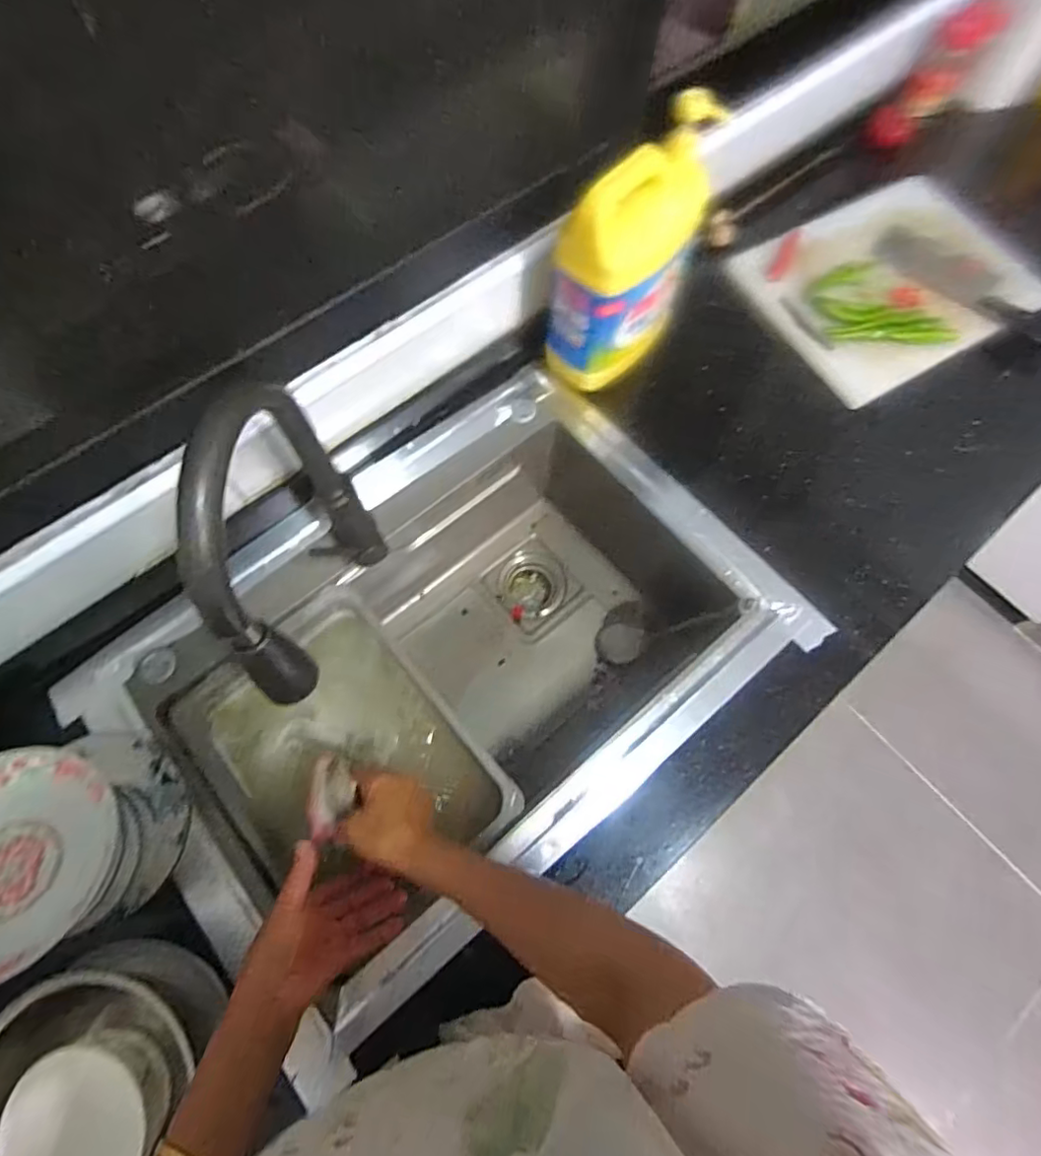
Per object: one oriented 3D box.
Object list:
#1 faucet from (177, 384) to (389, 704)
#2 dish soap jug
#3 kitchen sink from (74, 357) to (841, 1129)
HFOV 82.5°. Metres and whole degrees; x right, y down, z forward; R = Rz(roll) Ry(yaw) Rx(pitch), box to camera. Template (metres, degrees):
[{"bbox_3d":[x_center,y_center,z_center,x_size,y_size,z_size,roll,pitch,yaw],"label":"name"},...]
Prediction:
[{"bbox_3d":[-0.191,-0.030,0.532,0.068,0.334,0.258,-3,70,-2],"label":"faucet"},{"bbox_3d":[0.129,-0.368,0.685,0.112,0.262,0.172,31,72,10],"label":"dish soap jug"},{"bbox_3d":[-0.068,0.111,0.793,0.722,0.240,0.481,-36,74,-13],"label":"kitchen sink"}]

